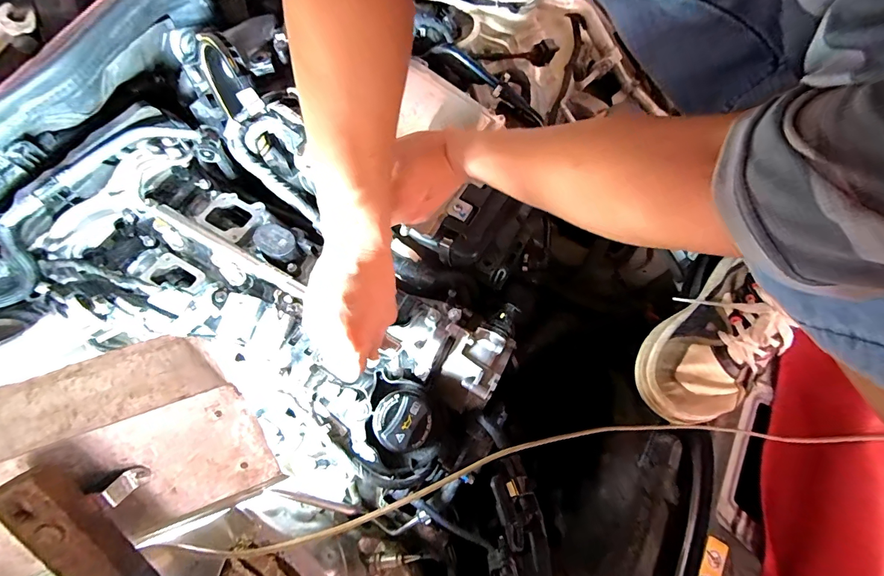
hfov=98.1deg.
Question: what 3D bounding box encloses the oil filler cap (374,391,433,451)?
[{"bbox_3d":[-0.038,0.127,0.371,0.053,0.023,0.053,1,69,-2],"label":"oil filler cap"}]

